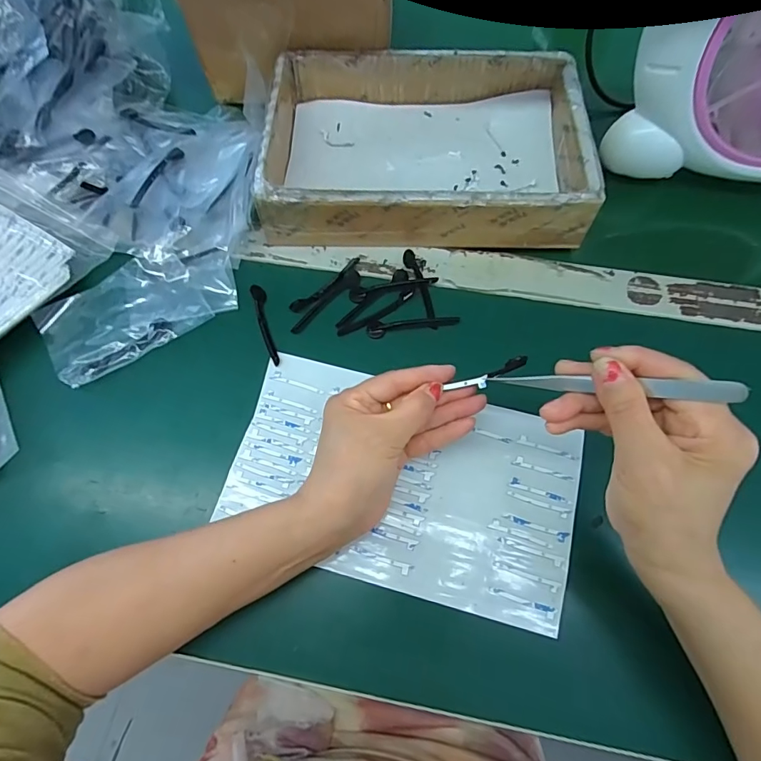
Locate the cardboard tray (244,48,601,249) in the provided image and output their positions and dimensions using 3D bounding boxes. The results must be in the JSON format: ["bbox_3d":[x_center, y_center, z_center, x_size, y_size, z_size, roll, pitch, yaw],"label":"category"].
[{"bbox_3d":[0.037,-0.210,0.390,0.263,0.046,0.178,1,74,0],"label":"cardboard tray"}]

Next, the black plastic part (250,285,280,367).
[{"bbox_3d":[-0.092,-0.046,0.368,0.011,0.004,0.072,-17,69,-5],"label":"black plastic part"}]

